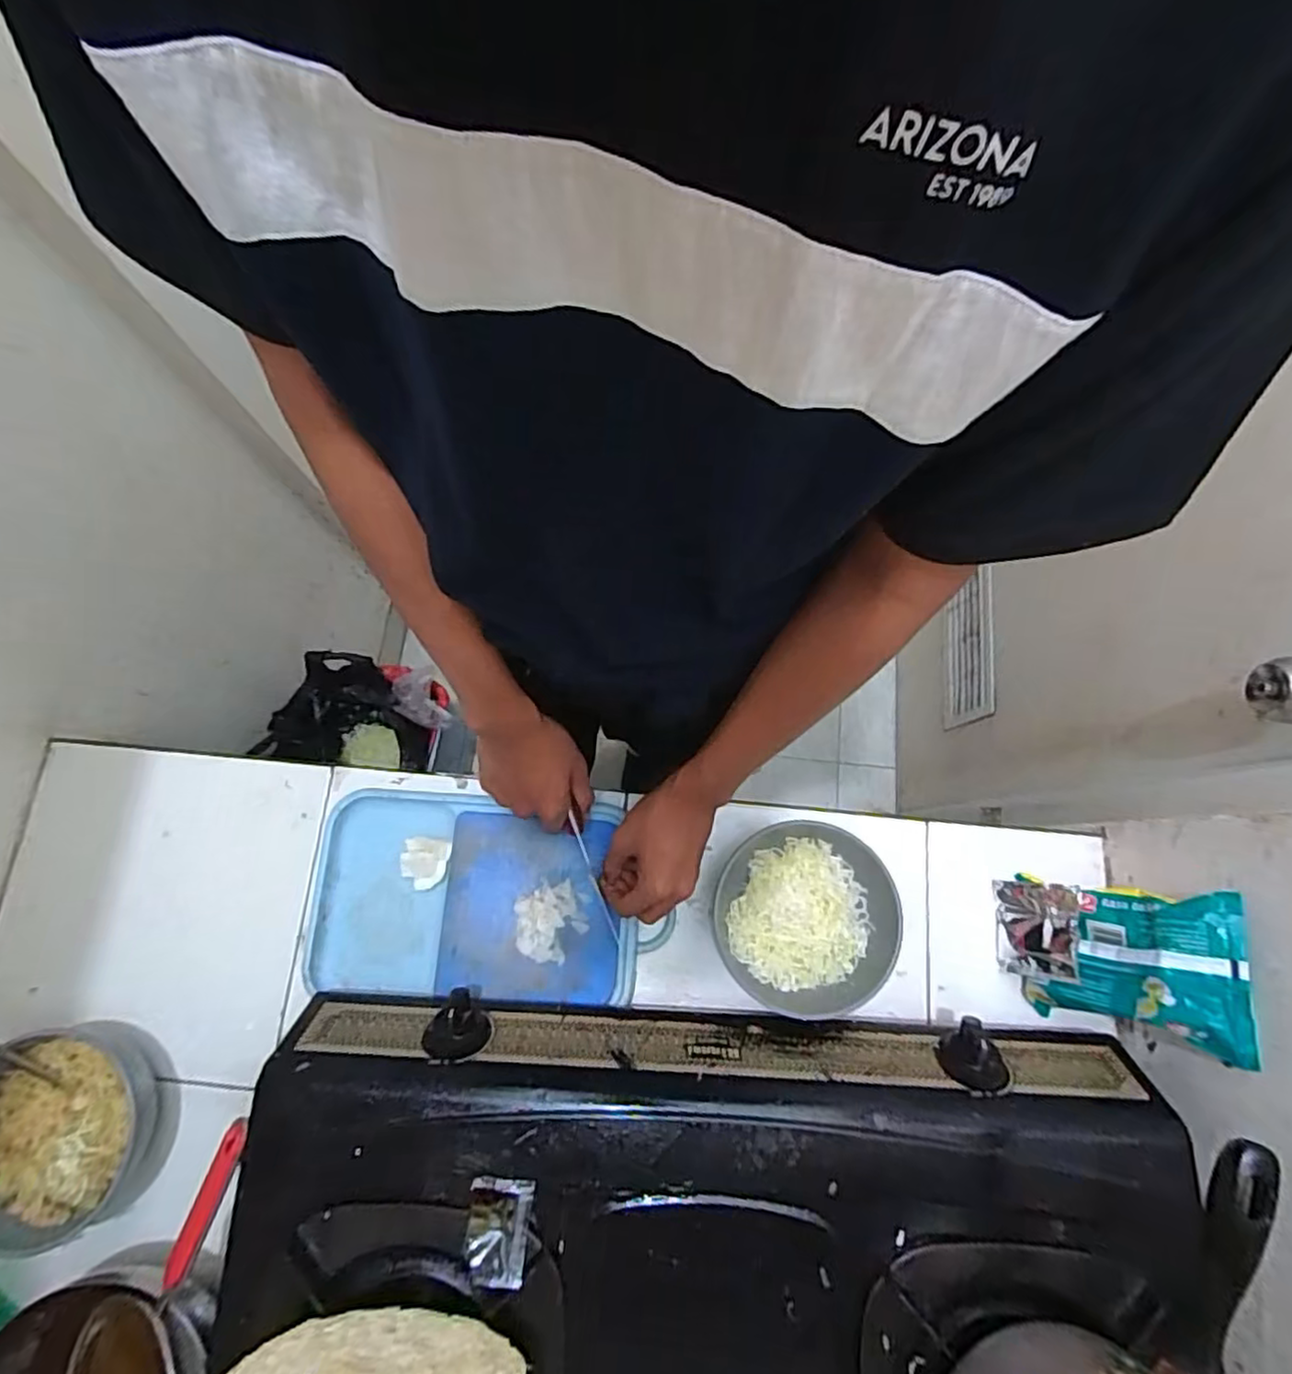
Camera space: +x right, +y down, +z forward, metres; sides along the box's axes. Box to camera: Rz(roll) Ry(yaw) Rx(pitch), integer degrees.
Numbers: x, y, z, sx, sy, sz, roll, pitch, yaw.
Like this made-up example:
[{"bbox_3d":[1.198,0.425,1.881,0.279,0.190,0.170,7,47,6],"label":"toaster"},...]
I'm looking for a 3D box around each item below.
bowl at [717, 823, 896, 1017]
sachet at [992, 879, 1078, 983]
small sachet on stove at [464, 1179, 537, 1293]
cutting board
[{"bbox_3d":[0.141,0.206,0.608,0.146,0.082,0.155,0,76,1],"label":"bowl"},{"bbox_3d":[0.349,0.218,0.601,0.019,0.071,0.080,24,67,-29],"label":"sachet"},{"bbox_3d":[-0.104,0.375,0.459,0.044,0.005,0.059,3,41,0],"label":"small sachet on stove"},{"bbox_3d":[-0.158,0.194,0.621,0.305,0.024,0.177,3,76,2],"label":"cutting board"}]

